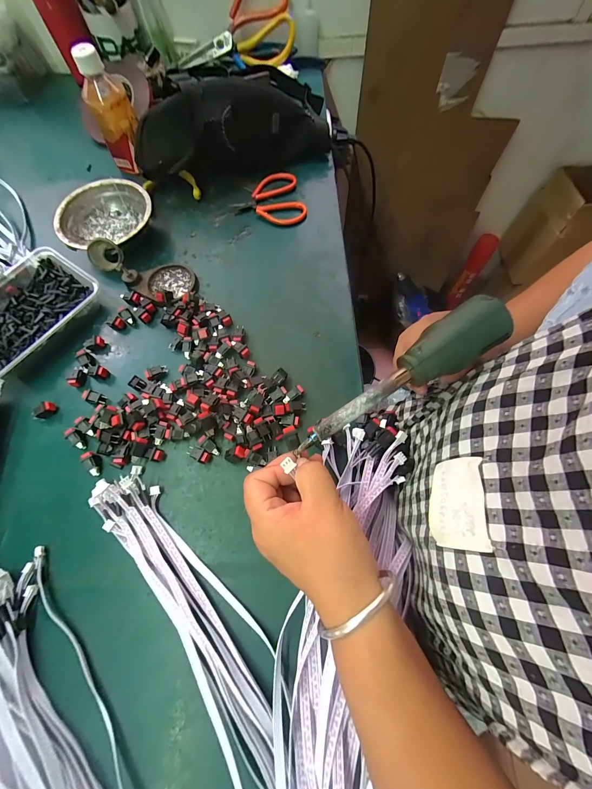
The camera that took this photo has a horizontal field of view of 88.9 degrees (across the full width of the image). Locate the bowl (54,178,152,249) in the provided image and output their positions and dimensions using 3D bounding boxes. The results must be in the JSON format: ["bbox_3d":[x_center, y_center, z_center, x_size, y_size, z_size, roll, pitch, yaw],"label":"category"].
[{"bbox_3d":[-0.263,-0.246,0.427,0.128,0.035,0.116,-7,69,-2],"label":"bowl"}]

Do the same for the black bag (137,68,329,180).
[{"bbox_3d":[-0.091,-0.384,0.439,0.281,0.109,0.078,-21,70,-7],"label":"black bag"}]

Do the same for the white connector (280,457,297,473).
[{"bbox_3d":[-0.005,0.052,0.221,0.009,0.004,0.009,-42,75,-14],"label":"white connector"}]

